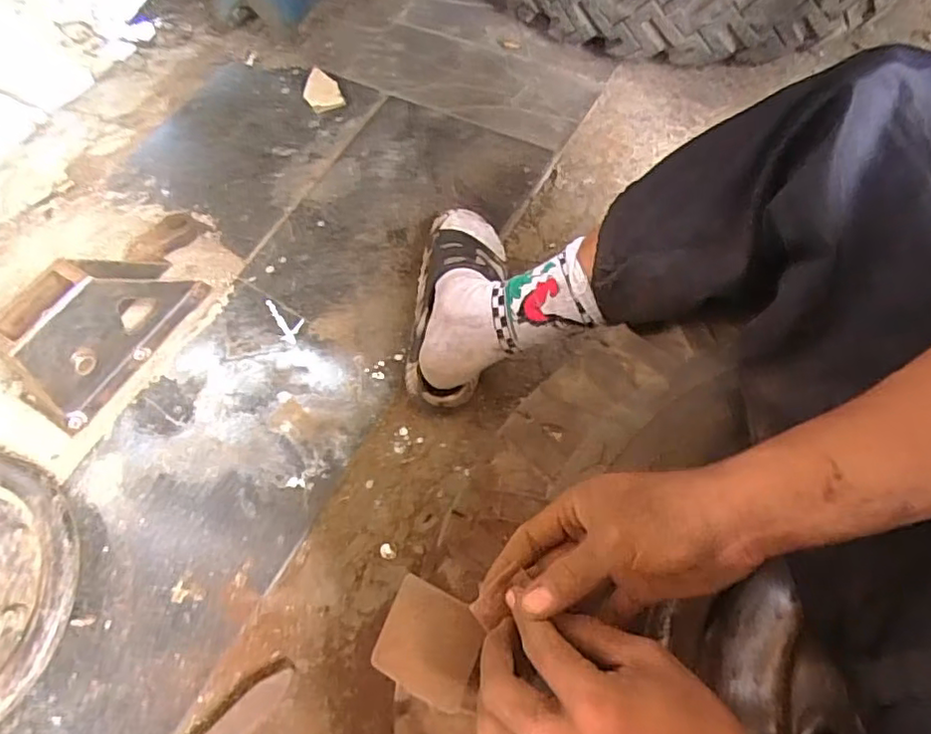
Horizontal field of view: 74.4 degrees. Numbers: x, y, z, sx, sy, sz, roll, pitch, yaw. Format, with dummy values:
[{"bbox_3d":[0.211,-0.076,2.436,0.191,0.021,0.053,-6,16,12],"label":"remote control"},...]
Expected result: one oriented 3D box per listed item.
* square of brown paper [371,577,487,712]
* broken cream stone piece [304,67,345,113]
[{"bbox_3d":[-0.023,0.177,0.394,0.065,0.005,0.063,19,77,23],"label":"square of brown paper"},{"bbox_3d":[-0.230,-0.441,0.974,0.054,0.020,0.084,-20,66,-11],"label":"broken cream stone piece"}]

